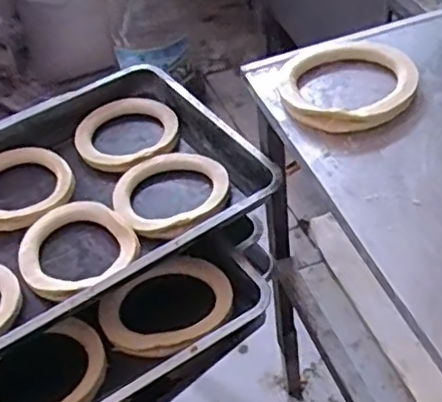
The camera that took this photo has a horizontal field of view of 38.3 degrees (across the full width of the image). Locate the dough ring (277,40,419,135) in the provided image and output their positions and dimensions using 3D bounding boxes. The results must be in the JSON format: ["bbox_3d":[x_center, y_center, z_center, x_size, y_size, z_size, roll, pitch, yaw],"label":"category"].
[{"bbox_3d":[0.159,-0.157,0.840,0.195,0.016,0.186,-4,43,4],"label":"dough ring"}]

